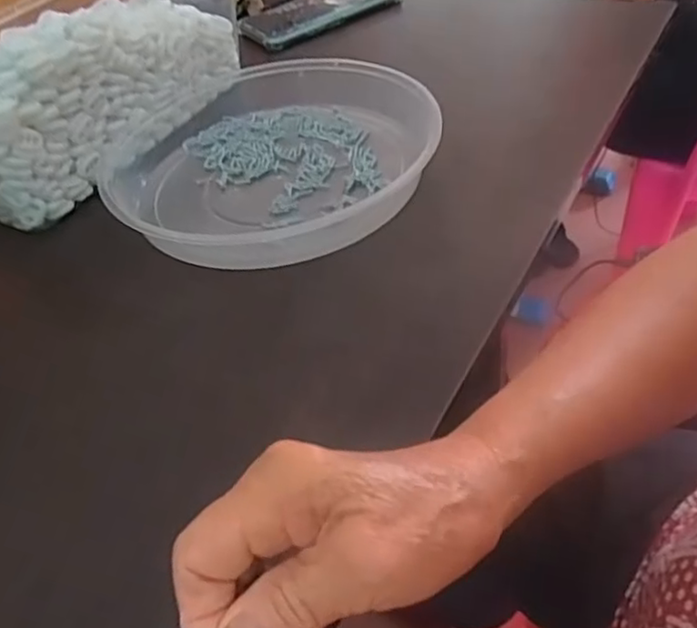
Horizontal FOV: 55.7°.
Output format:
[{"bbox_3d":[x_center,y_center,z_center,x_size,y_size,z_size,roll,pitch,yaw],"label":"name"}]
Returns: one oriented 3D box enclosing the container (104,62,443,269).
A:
[{"bbox_3d":[-0.056,-0.123,0.479,0.234,0.042,0.241,-5,45,5],"label":"container"}]

